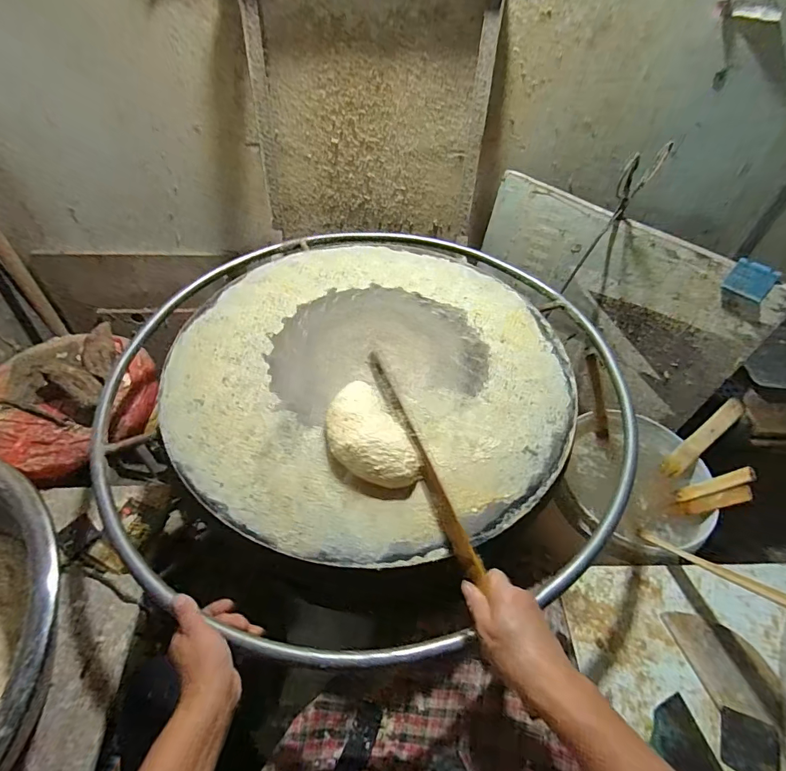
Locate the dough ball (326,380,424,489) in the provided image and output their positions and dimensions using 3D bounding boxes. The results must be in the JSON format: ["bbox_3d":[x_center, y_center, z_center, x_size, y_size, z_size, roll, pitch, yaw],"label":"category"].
[{"bbox_3d":[-0.034,0.064,0.569,0.096,0.045,0.161,-18,53,-17],"label":"dough ball"}]

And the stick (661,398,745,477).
[{"bbox_3d":[0.578,0.101,0.797,0.034,0.177,0.023,46,19,30],"label":"stick"}]

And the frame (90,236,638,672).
[{"bbox_3d":[-0.036,-0.016,0.700,0.828,0.054,0.788,-18,53,-17],"label":"frame"}]

